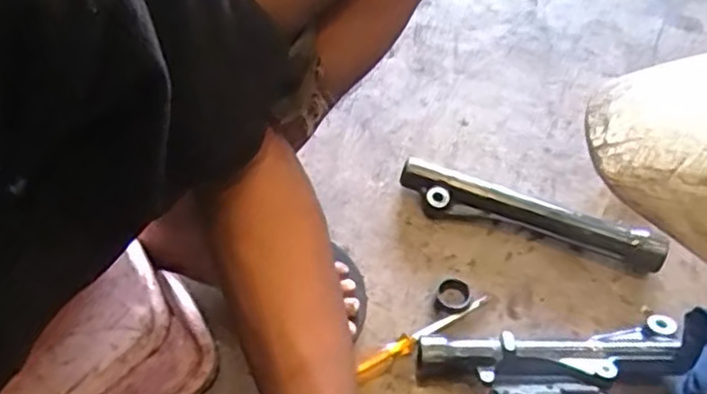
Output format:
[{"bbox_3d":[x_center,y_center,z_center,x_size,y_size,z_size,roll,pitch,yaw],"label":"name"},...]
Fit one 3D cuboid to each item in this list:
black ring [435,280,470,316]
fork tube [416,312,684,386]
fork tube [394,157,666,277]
[{"bbox_3d":[0.105,0.107,0.724,0.035,0.016,0.038,1,62,-1],"label":"black ring"},{"bbox_3d":[0.191,0.156,0.665,0.252,0.050,0.062,-4,62,-4],"label":"fork tube"},{"bbox_3d":[0.189,0.022,0.741,0.285,0.040,0.049,17,63,7],"label":"fork tube"}]

